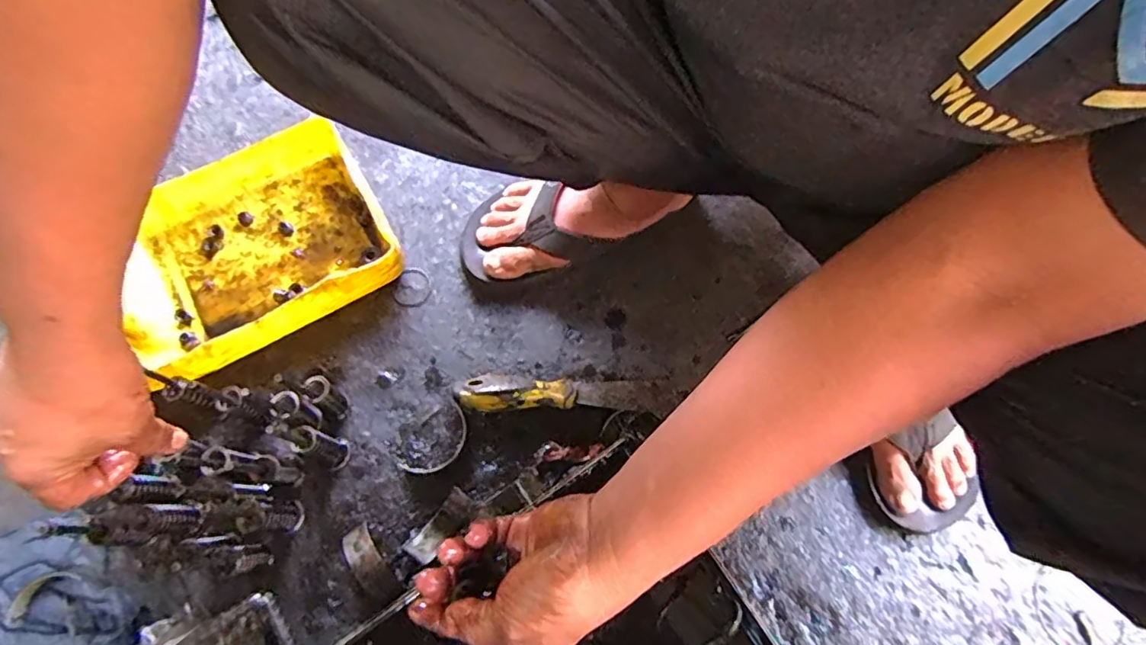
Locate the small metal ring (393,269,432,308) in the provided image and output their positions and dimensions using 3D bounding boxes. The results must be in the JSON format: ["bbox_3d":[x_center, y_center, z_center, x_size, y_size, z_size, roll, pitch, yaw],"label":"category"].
[{"bbox_3d":[-0.161,-0.034,0.575,0.036,0.005,0.041,28,71,8],"label":"small metal ring"}]

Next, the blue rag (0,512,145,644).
[{"bbox_3d":[-0.435,0.219,0.461,0.148,0.025,0.119,-13,71,-7],"label":"blue rag"}]

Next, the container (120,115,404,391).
[{"bbox_3d":[-0.309,-0.068,0.555,0.242,0.063,0.187,-28,73,-12],"label":"container"}]

